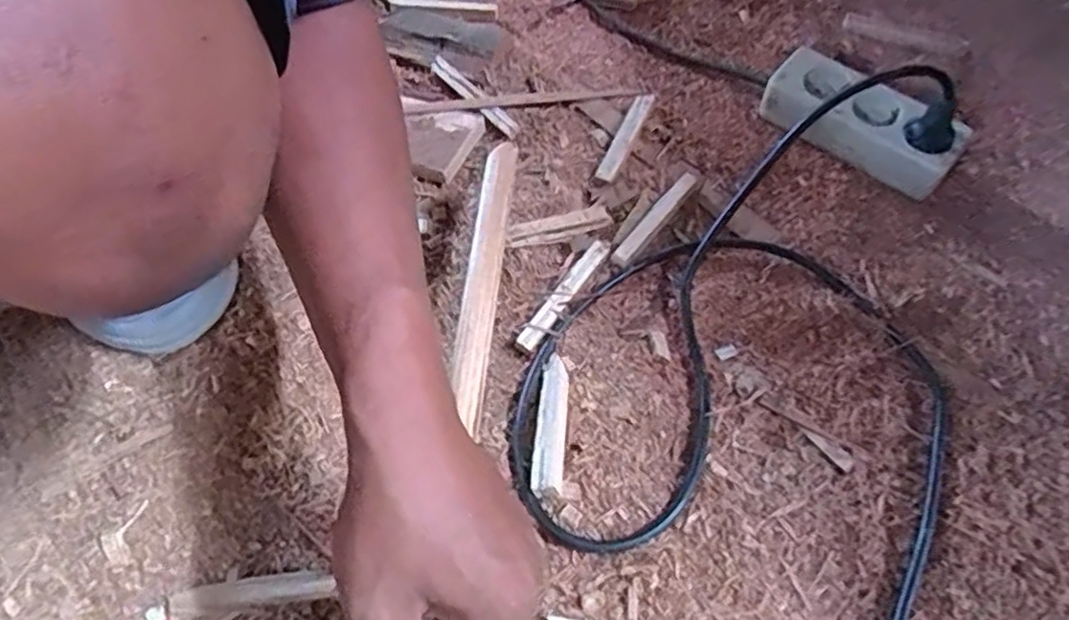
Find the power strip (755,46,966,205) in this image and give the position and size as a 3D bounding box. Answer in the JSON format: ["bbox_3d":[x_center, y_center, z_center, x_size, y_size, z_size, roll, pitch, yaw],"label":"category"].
[{"bbox_3d":[0.266,-0.157,0.559,0.159,0.052,0.060,39,65,24],"label":"power strip"}]

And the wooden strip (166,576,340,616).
[{"bbox_3d":[-0.166,0.166,0.397,0.096,0.004,0.017,-9,48,2],"label":"wooden strip"}]

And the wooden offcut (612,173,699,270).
[{"bbox_3d":[0.097,-0.076,0.540,0.017,0.008,0.110,33,62,21],"label":"wooden offcut"}]

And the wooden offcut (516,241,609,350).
[{"bbox_3d":[0.023,-0.013,0.505,0.015,0.008,0.105,31,62,20],"label":"wooden offcut"}]

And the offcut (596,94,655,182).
[{"bbox_3d":[0.079,-0.151,0.589,0.018,0.013,0.106,20,58,14],"label":"offcut"}]

